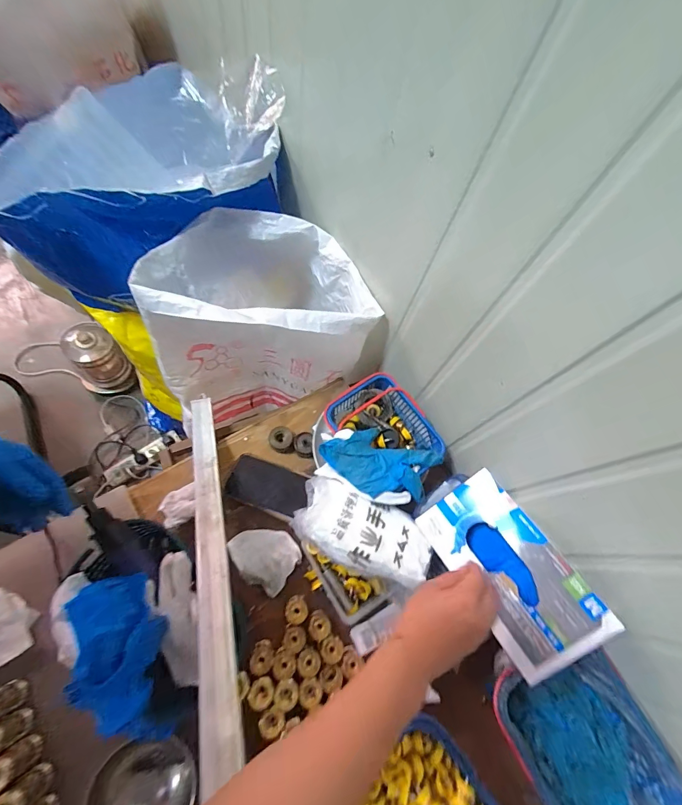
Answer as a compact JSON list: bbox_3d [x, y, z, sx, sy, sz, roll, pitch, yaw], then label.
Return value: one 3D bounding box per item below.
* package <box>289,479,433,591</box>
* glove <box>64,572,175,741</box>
[{"bbox_3d":[0.030,0.187,0.508,0.194,0.085,0.099,24,71,6],"label":"package"},{"bbox_3d":[-0.255,0.293,0.402,0.100,0.035,0.172,-14,72,-8],"label":"glove"}]

